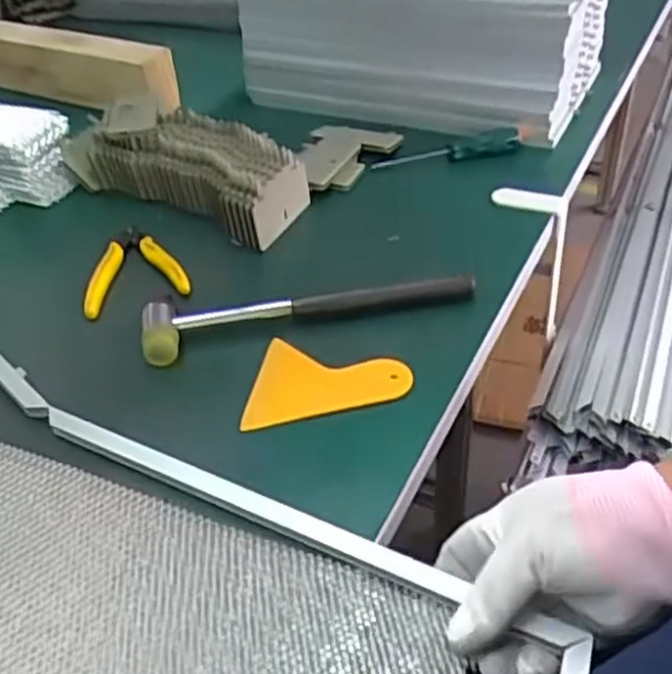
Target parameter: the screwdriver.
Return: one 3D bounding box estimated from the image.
[{"bbox_3d":[0.108,-0.178,0.722,0.152,0.018,0.017,-11,40,-6],"label":"screwdriver"}]

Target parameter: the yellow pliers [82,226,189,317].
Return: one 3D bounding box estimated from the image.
[{"bbox_3d":[-0.169,-0.059,0.615,0.078,0.017,0.105,-18,42,-15],"label":"yellow pliers"}]

